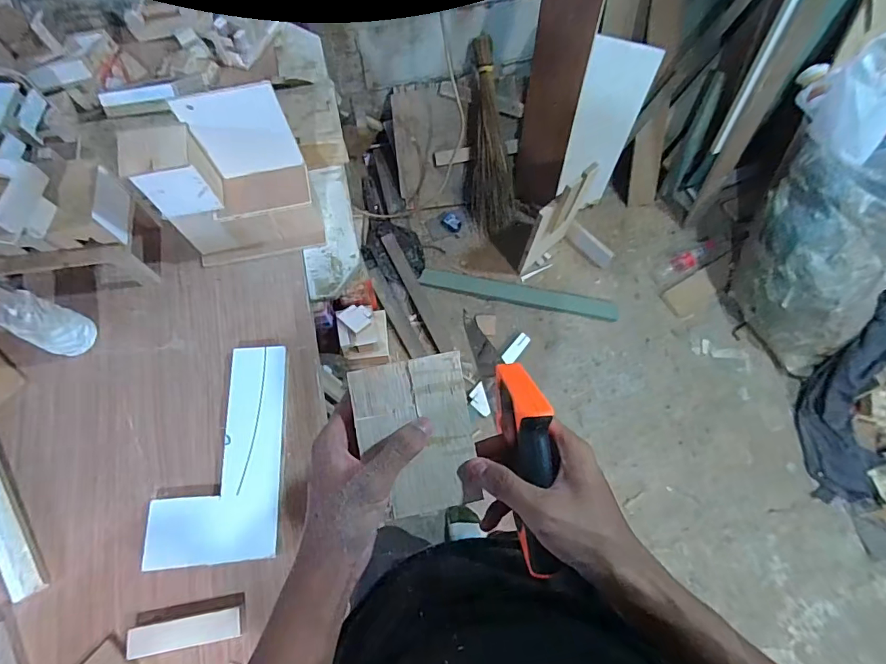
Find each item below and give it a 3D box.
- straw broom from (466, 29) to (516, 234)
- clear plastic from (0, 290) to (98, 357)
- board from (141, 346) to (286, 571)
[{"bbox_3d":[0.148,-0.594,1.508,0.148,0.067,0.572,-7,114,-5],"label":"straw broom"},{"bbox_3d":[-0.569,-0.012,0.685,0.076,0.101,0.065,29,72,9],"label":"clear plastic"},{"bbox_3d":[-0.310,0.166,0.671,0.166,0.023,0.286,-2,70,-2],"label":"board"}]

